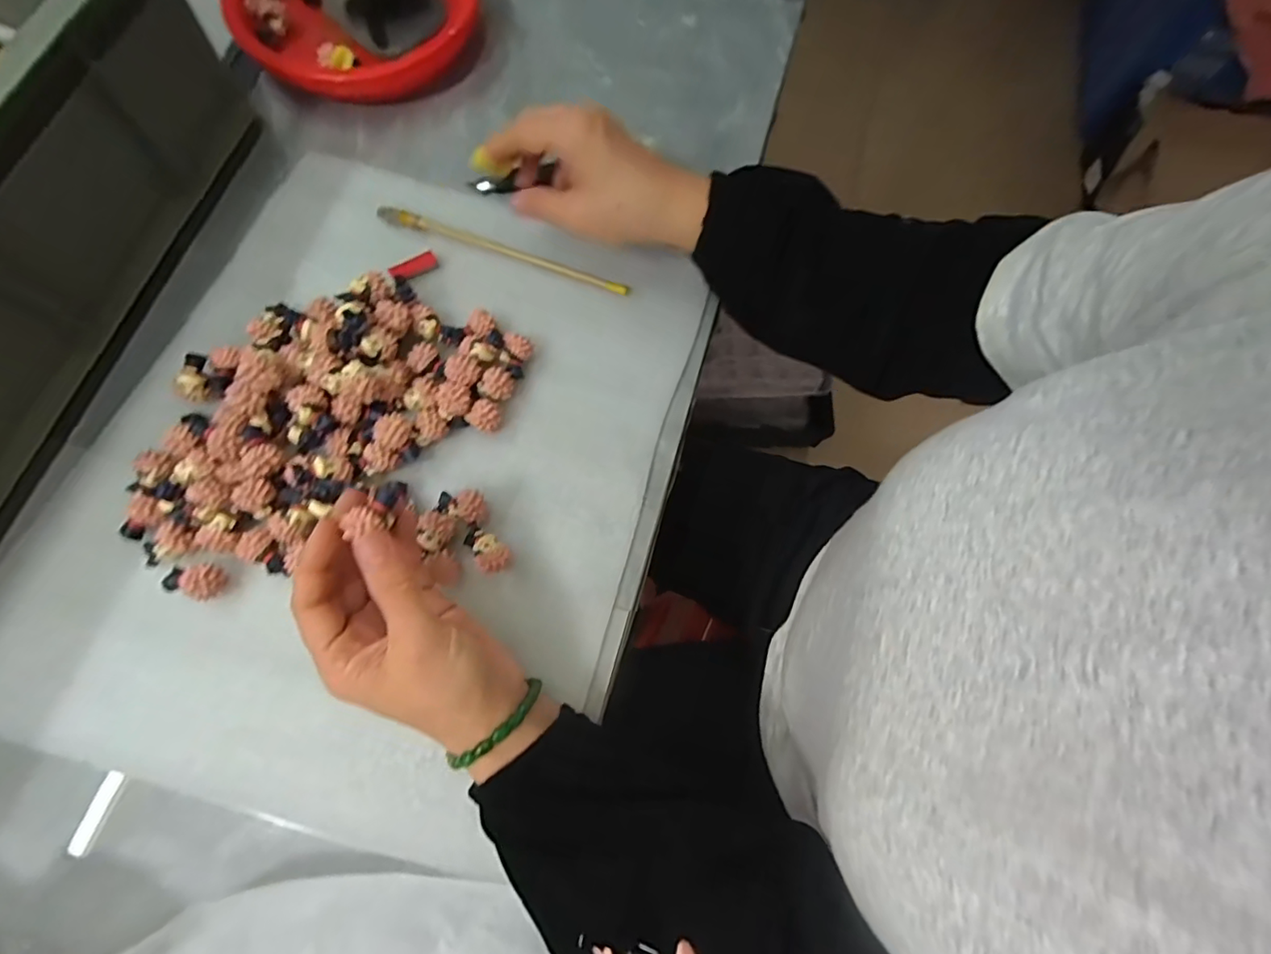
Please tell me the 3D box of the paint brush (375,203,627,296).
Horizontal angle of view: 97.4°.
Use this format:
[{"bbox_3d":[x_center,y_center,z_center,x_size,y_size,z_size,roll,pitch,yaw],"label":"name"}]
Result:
[{"bbox_3d":[-0.093,-0.159,0.388,0.183,0.010,0.010,19,71,2],"label":"paint brush"}]

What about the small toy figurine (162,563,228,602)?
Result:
[{"bbox_3d":[-0.243,0.056,0.310,0.032,0.020,0.019,17,72,3],"label":"small toy figurine"}]

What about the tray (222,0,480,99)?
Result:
[{"bbox_3d":[-0.214,-0.369,0.430,0.173,0.051,0.173,1,72,-4],"label":"tray"}]

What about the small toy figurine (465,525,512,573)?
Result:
[{"bbox_3d":[-0.086,0.042,0.325,0.018,0.016,0.032,-37,77,-13],"label":"small toy figurine"}]

